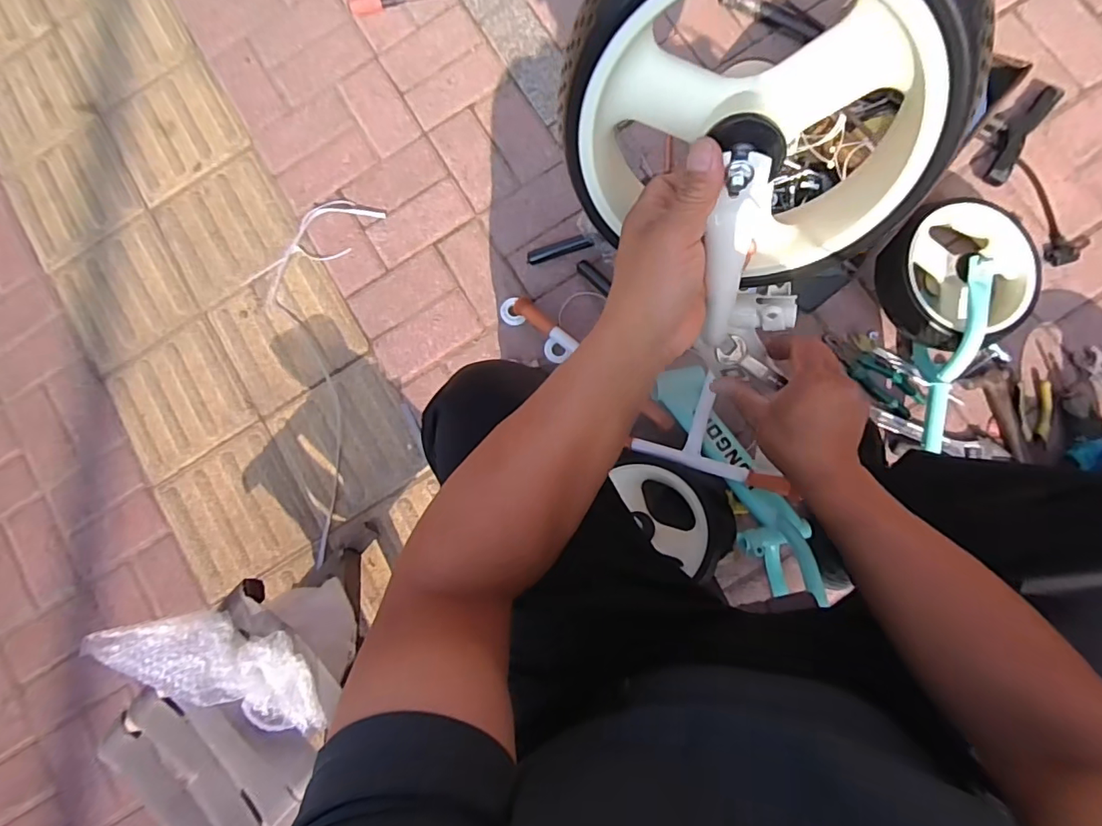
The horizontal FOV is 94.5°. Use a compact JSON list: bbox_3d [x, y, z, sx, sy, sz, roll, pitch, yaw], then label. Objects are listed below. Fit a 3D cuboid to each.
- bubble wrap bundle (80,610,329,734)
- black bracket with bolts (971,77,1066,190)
[{"bbox_3d":[-0.388,0.293,0.603,0.258,0.069,0.100,34,88,-18],"label":"bubble wrap bundle"},{"bbox_3d":[0.789,-0.489,0.868,0.082,0.032,0.198,32,87,6],"label":"black bracket with bolts"}]

